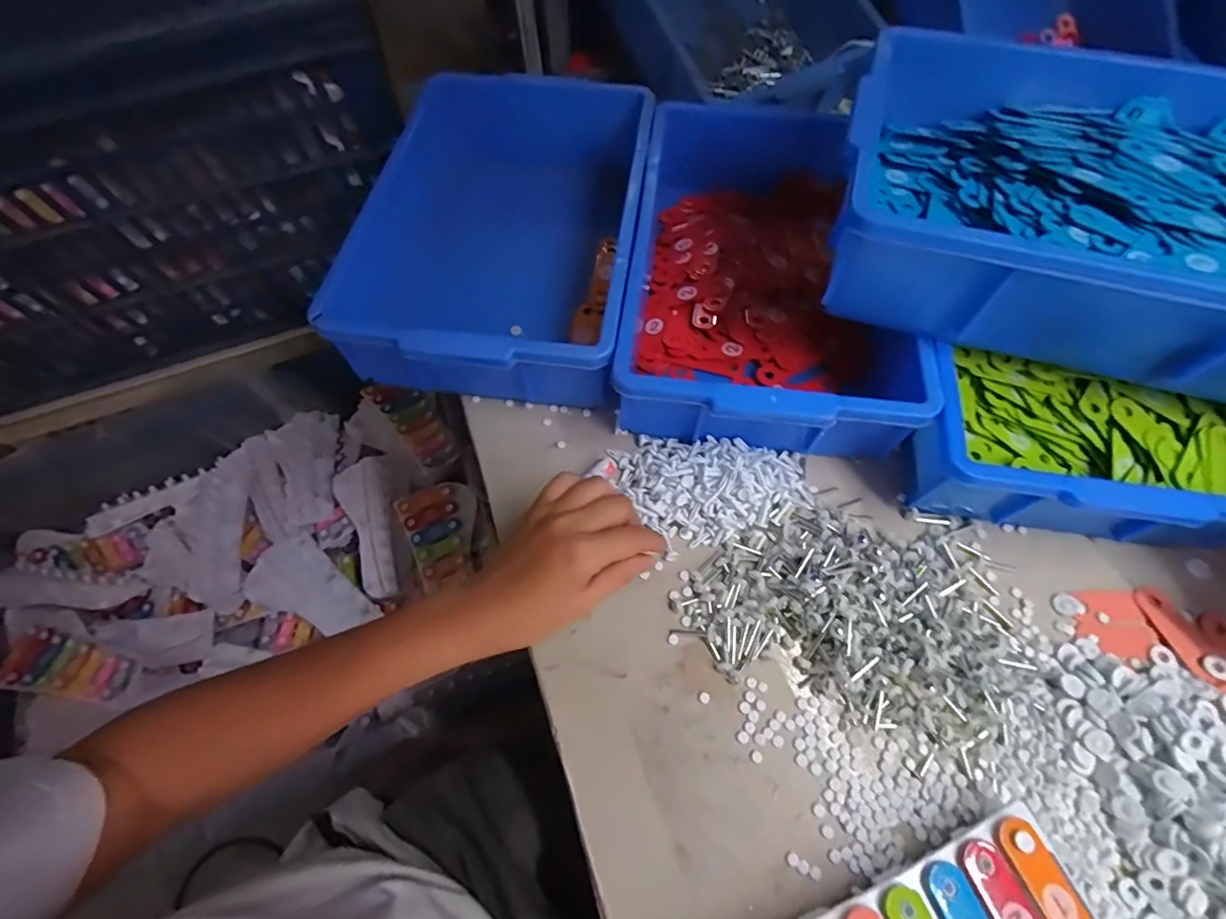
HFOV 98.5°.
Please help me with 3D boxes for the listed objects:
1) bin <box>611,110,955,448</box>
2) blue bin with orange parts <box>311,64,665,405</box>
[{"bbox_3d":[0.142,-0.185,0.504,0.242,0.089,0.378,6,64,6],"label":"bin"},{"bbox_3d":[-0.093,-0.256,0.539,0.245,0.099,0.427,6,64,6],"label":"blue bin with orange parts"}]

